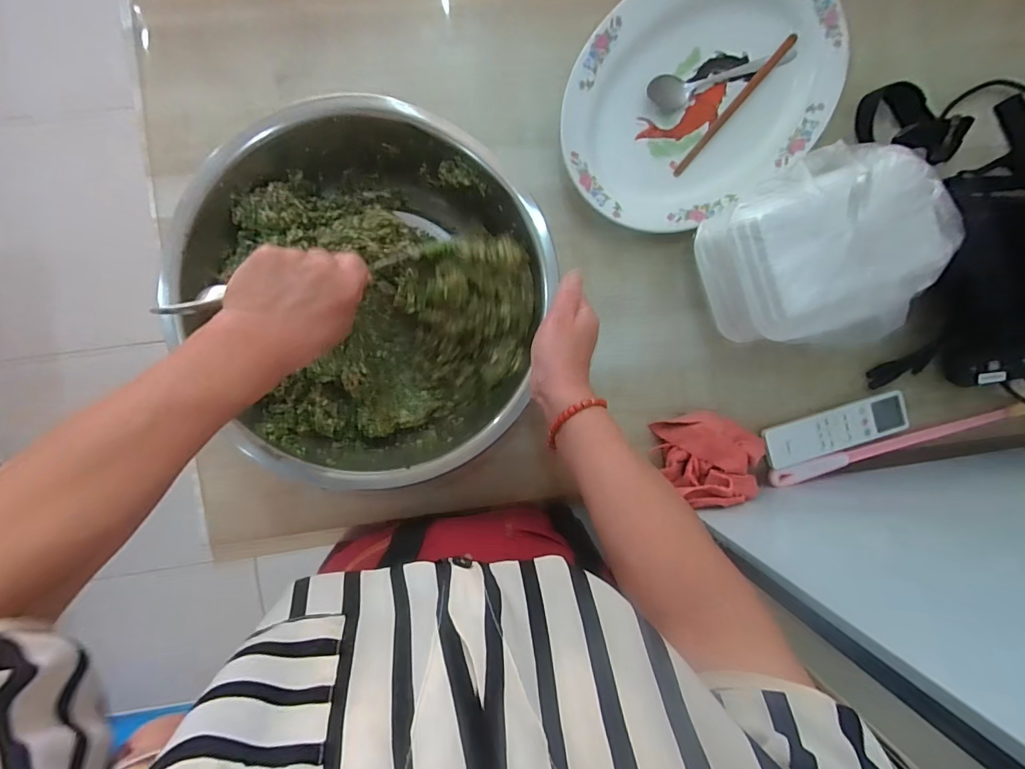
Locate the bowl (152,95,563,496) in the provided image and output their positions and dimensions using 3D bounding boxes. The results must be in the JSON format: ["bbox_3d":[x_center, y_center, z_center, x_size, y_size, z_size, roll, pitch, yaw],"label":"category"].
[{"bbox_3d":[-0.142,-0.093,0.468,0.323,0.098,0.311,0,92,-4],"label":"bowl"}]

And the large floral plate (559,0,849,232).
[{"bbox_3d":[0.204,-0.319,0.516,0.326,0.035,0.236,-33,94,-2],"label":"large floral plate"}]

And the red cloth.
[{"bbox_3d":[0.225,0.082,0.525,0.119,0.037,0.101,-7,93,-4],"label":"red cloth"}]

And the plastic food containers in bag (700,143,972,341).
[{"bbox_3d":[0.297,-0.122,0.461,0.182,0.133,0.176,-21,94,-3],"label":"plastic food containers in bag"}]

